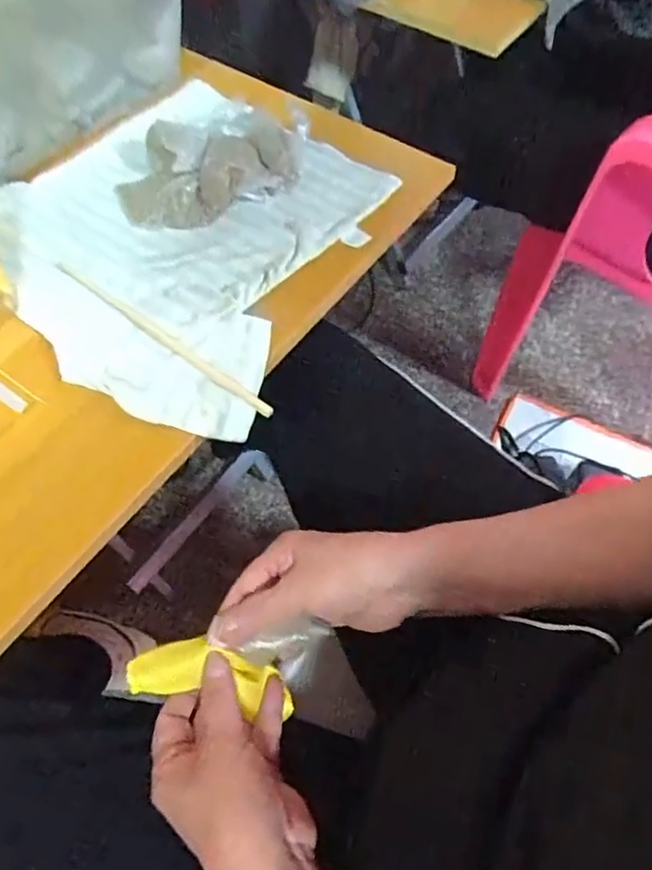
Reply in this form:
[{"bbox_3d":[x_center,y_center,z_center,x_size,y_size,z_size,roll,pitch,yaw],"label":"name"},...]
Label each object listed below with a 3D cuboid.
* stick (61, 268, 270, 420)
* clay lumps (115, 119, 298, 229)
[{"bbox_3d":[-0.125,-0.077,0.456,0.223,0.010,0.012,35,65,17],"label":"stick"},{"bbox_3d":[-0.103,-0.228,0.532,0.151,0.035,0.089,-8,60,-6],"label":"clay lumps"}]

